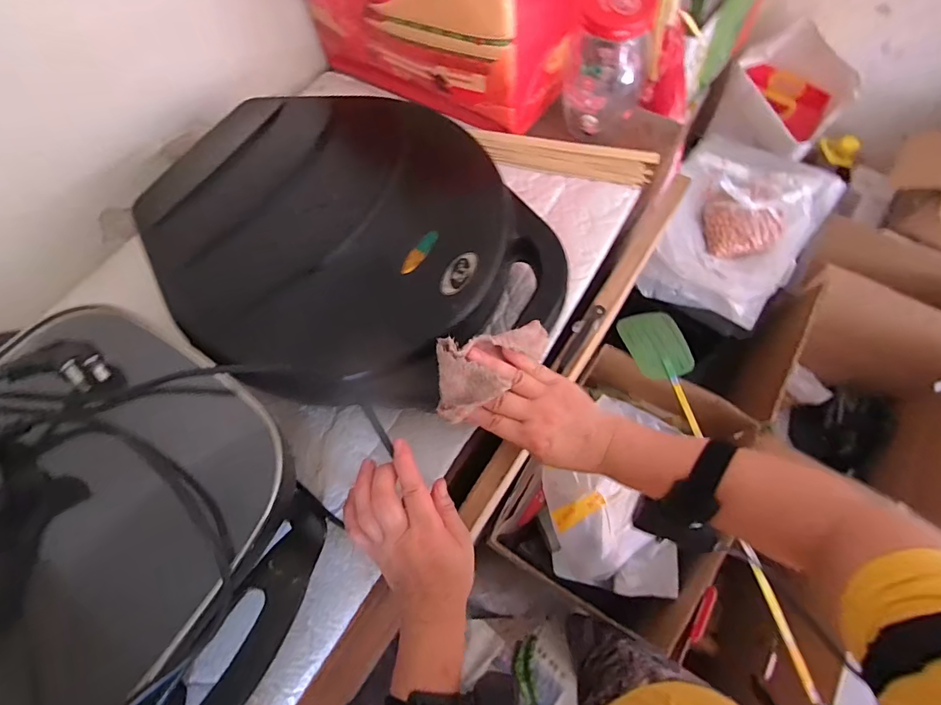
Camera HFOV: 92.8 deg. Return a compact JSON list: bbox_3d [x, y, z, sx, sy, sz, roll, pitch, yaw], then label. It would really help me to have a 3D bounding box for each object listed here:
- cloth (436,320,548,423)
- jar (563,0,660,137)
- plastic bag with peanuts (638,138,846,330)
[{"bbox_3d":[0.017,0.006,0.390,0.118,0.036,0.061,-32,69,-16],"label":"cloth"},{"bbox_3d":[0.171,-0.361,0.558,0.093,0.145,0.107,14,68,8],"label":"jar"},{"bbox_3d":[0.574,-0.283,0.981,0.312,0.113,0.419,35,73,15],"label":"plastic bag with peanuts"}]

